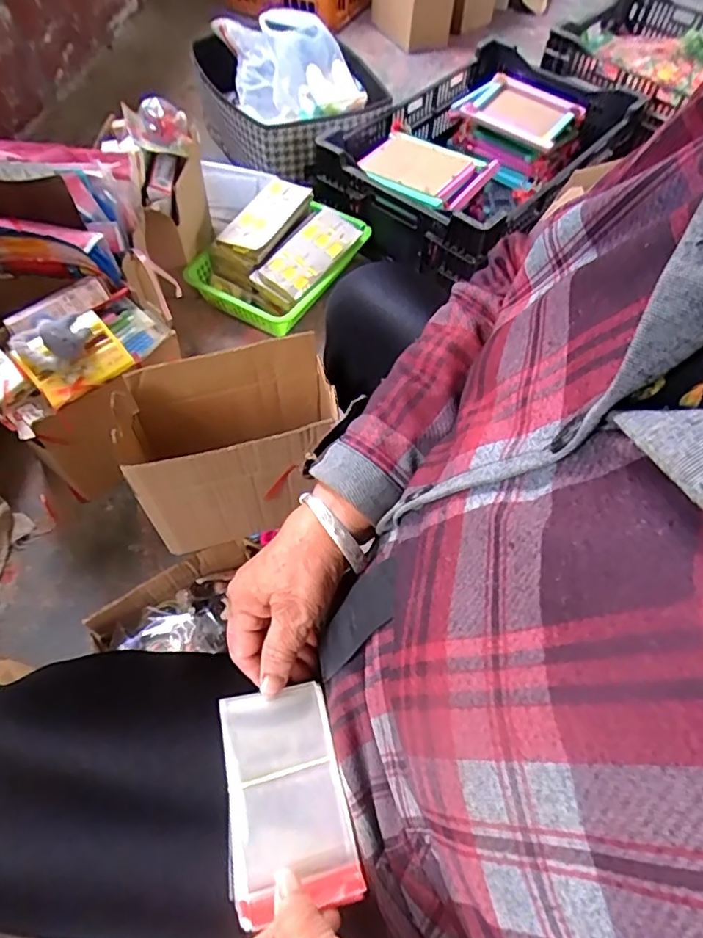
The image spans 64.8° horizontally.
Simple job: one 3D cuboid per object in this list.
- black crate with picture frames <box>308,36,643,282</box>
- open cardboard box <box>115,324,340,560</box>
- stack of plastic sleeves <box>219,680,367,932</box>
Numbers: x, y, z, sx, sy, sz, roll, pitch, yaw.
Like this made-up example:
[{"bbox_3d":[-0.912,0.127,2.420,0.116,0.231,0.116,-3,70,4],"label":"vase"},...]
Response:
[{"bbox_3d":[0.263,-0.651,1.183,0.426,0.182,0.603,36,65,18],"label":"black crate with picture frames"},{"bbox_3d":[-0.116,-0.025,0.576,0.196,0.167,0.118,-14,61,-10],"label":"open cardboard box"},{"bbox_3d":[-0.039,0.185,0.320,0.065,0.018,0.110,-10,60,-7],"label":"stack of plastic sleeves"}]

